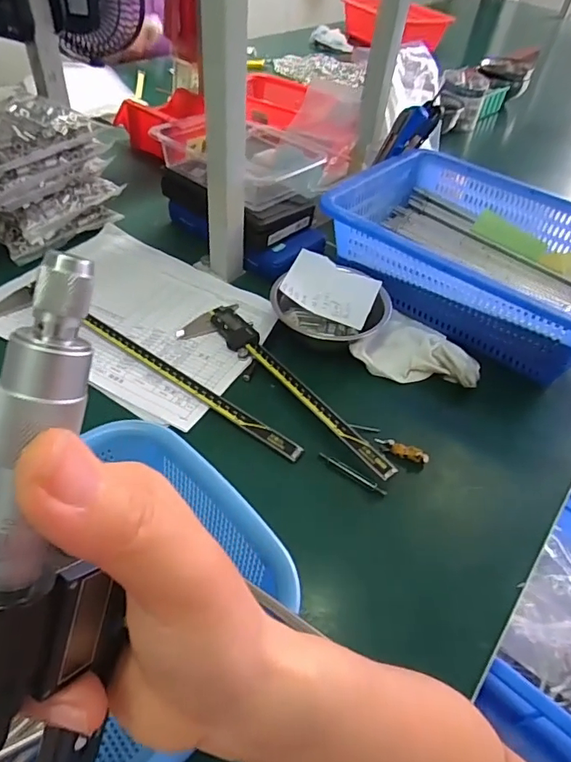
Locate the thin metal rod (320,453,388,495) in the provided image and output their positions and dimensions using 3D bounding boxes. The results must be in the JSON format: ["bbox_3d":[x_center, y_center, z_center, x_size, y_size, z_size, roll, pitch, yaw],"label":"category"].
[{"bbox_3d":[0.060,0.082,0.446,0.067,0.004,0.006,30,50,20],"label":"thin metal rod"}]

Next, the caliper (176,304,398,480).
[{"bbox_3d":[-0.006,0.006,0.502,0.073,0.019,0.282,-28,56,-29],"label":"caliper"}]

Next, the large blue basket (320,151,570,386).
[{"bbox_3d":[0.234,-0.148,0.607,0.342,0.105,0.258,31,51,20],"label":"large blue basket"}]

